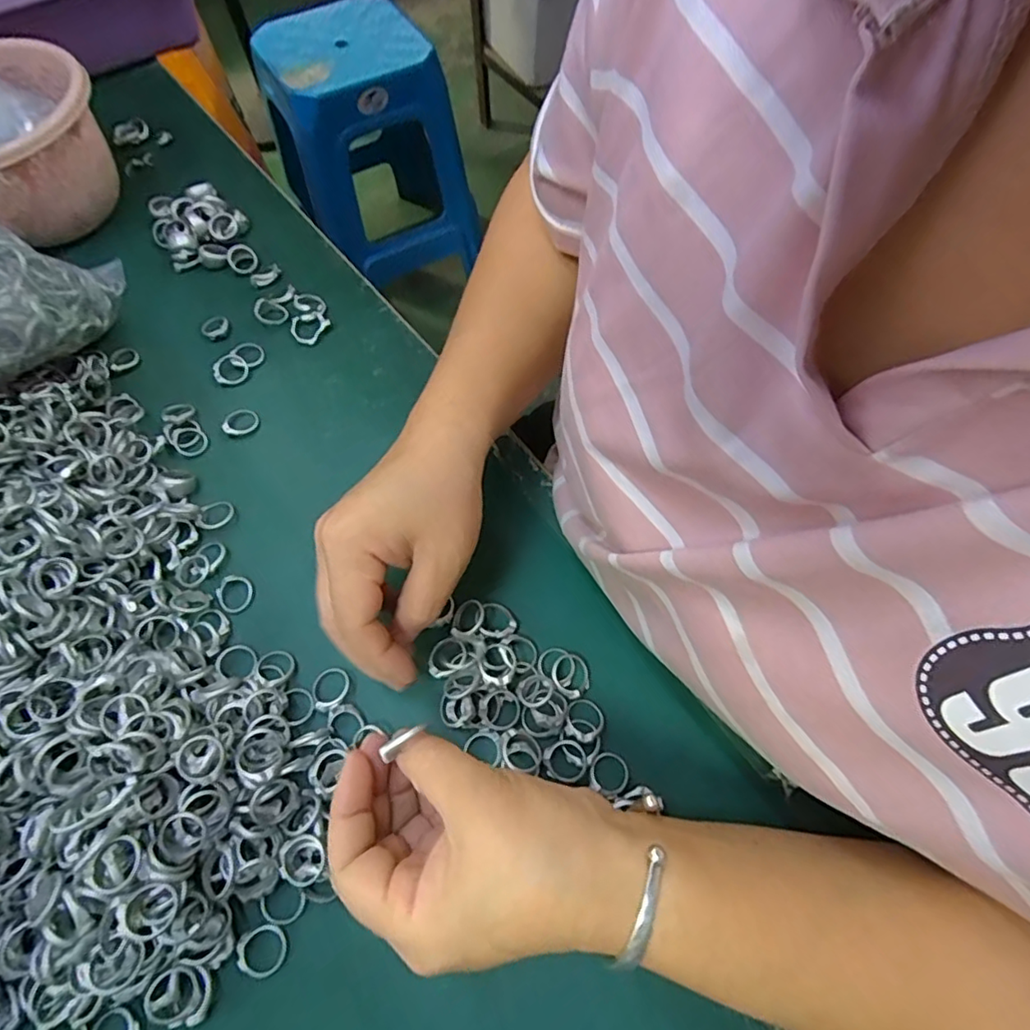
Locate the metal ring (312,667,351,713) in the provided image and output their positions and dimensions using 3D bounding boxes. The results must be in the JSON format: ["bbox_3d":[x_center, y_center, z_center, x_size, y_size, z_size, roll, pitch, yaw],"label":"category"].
[{"bbox_3d":[-0.099,0.092,0.305,0.021,0.006,0.022,-1,64,1],"label":"metal ring"}]

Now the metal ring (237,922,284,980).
[{"bbox_3d":[-0.115,0.198,0.257,0.021,0.004,0.019,-8,64,-2],"label":"metal ring"}]

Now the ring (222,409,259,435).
[{"bbox_3d":[-0.186,-0.063,0.384,0.023,0.004,0.020,-36,69,-15],"label":"ring"}]

